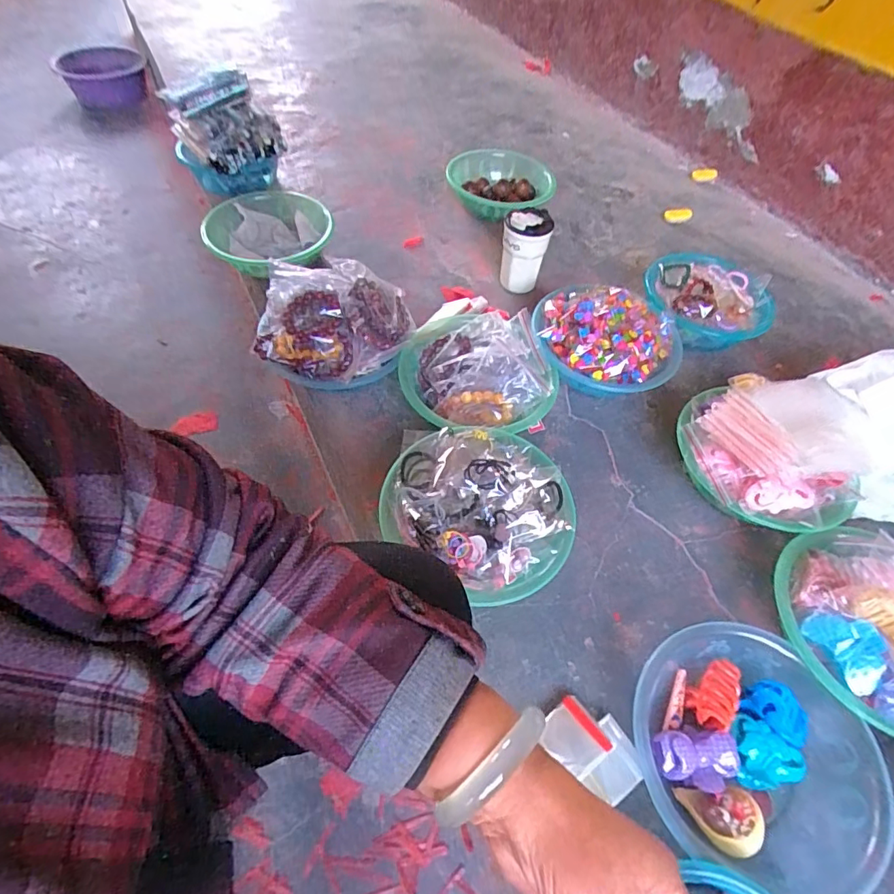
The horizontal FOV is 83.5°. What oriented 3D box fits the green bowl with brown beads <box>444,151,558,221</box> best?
[{"bbox_3d":[0.119,-0.578,1.126,0.223,0.087,0.218,-6,56,-8],"label":"green bowl with brown beads"}]

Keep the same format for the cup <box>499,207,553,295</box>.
[{"bbox_3d":[0.142,-0.354,0.937,0.083,0.150,0.091,2,56,-2],"label":"cup"}]

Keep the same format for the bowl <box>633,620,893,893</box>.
[{"bbox_3d":[0.310,0.314,0.522,0.218,0.071,0.224,2,56,-2],"label":"bowl"}]

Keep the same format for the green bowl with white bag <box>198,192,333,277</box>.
[{"bbox_3d":[-0.350,-0.423,0.984,0.225,0.085,0.227,-34,64,-25],"label":"green bowl with white bag"}]

